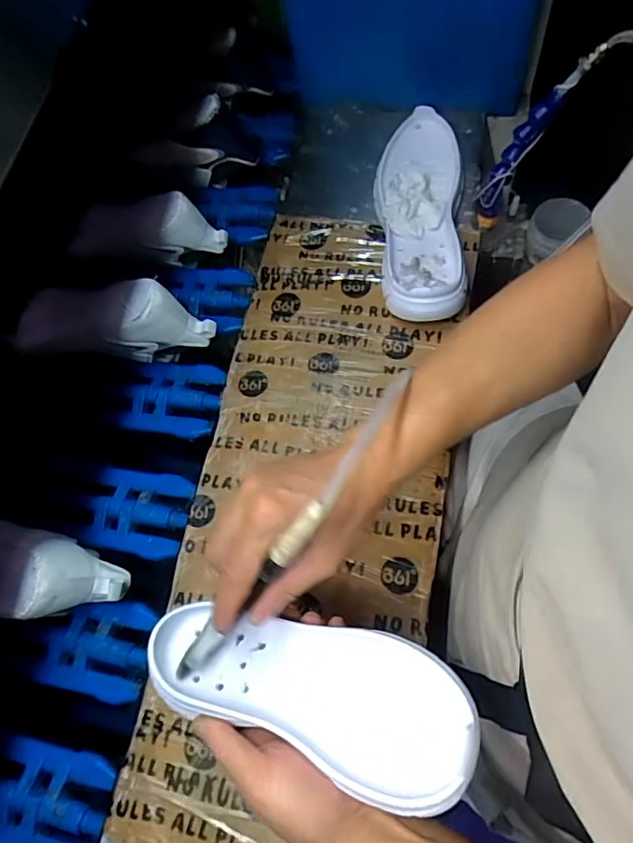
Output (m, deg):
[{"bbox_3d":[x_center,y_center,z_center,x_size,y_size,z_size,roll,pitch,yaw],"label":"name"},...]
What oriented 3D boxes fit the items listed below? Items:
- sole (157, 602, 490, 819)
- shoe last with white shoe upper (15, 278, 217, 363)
[{"bbox_3d":[-0.009,0.168,0.347,0.223,0.039,0.083,5,72,28],"label":"sole"},{"bbox_3d":[-0.249,-0.118,0.627,0.243,0.086,0.074,4,73,18],"label":"shoe last with white shoe upper"}]

